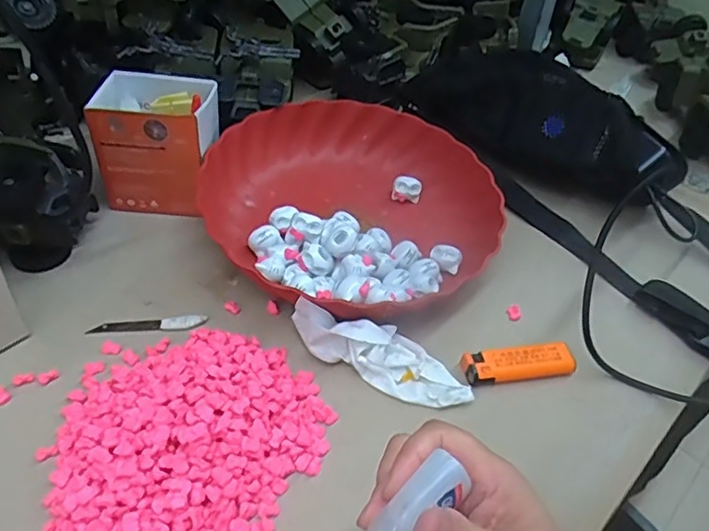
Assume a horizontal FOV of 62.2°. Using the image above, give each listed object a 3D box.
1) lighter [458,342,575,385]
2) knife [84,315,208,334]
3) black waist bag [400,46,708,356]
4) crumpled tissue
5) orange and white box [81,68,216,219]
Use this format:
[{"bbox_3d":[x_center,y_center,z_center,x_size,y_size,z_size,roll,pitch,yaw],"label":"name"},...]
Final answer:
[{"bbox_3d":[0.116,0.069,0.413,0.081,0.012,0.022,-6,46,-12],"label":"lighter"},{"bbox_3d":[-0.148,0.043,0.424,0.080,0.004,0.013,-4,45,-10],"label":"knife"},{"bbox_3d":[0.215,-0.106,0.552,0.138,0.093,0.367,-25,52,-28],"label":"black waist bag"},{"bbox_3d":[0.017,0.057,0.400,0.128,0.032,0.038,21,46,15],"label":"crumpled tissue"},{"bbox_3d":[-0.166,-0.104,0.503,0.091,0.093,0.071,8,44,2],"label":"orange and white box"}]

